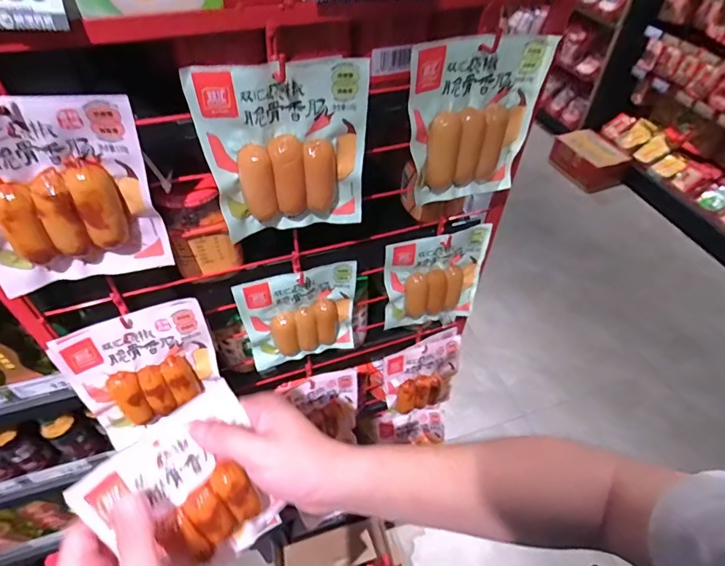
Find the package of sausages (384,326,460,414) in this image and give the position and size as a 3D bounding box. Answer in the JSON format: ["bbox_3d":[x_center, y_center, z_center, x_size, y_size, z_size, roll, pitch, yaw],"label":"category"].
[{"bbox_3d":[0.093,0.146,0.684,0.121,0.131,0.024,-12,25,-16],"label":"package of sausages"}]

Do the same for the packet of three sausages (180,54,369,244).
[{"bbox_3d":[-0.058,-0.102,0.352,0.123,0.139,0.019,-11,48,-11],"label":"packet of three sausages"}]

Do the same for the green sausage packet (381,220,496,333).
[{"bbox_3d":[0.091,-0.004,0.548,0.129,0.136,0.025,-12,49,-12],"label":"green sausage packet"}]

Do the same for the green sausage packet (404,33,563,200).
[{"bbox_3d":[0.097,-0.139,0.395,0.122,0.137,0.019,-13,49,-13],"label":"green sausage packet"}]

